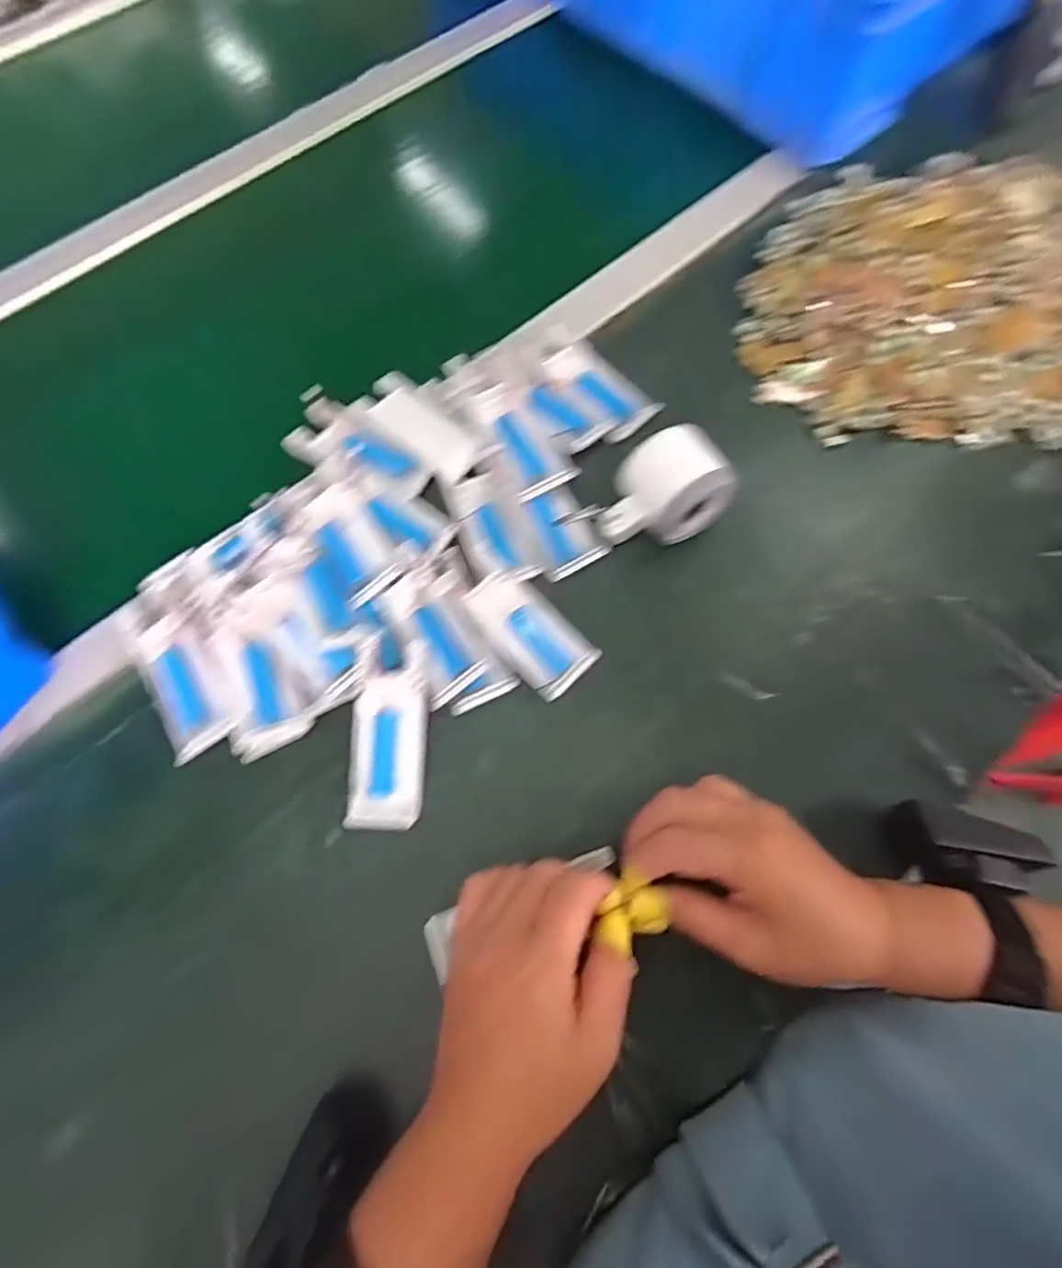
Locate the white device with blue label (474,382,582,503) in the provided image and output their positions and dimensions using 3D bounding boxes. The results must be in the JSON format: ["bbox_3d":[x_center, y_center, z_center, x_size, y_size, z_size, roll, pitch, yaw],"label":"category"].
[{"bbox_3d":[-0.006,-0.136,0.408,0.040,0.018,0.086,-25,75,-5],"label":"white device with blue label"}]

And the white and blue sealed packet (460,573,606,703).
[{"bbox_3d":[-0.001,-0.002,0.374,0.047,0.011,0.086,-43,78,-9],"label":"white and blue sealed packet"}]

